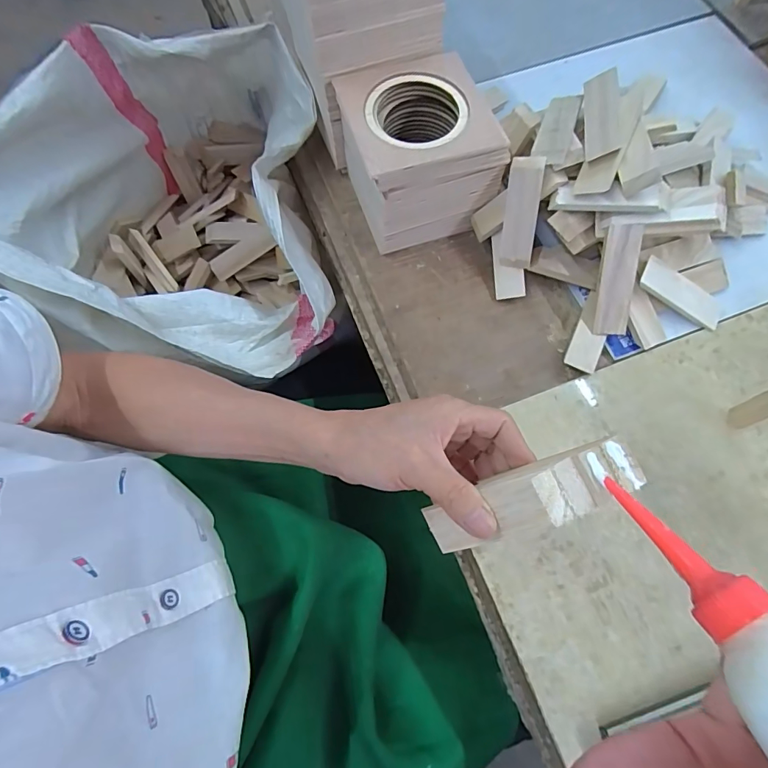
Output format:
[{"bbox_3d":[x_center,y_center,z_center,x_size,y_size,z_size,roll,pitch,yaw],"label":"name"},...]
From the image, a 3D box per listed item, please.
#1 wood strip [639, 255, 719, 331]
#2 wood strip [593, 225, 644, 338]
[{"bbox_3d":[0.287,-0.090,0.427,0.095,0.010,0.036,28,70,-12],"label":"wood strip"},{"bbox_3d":[0.218,-0.096,0.413,0.029,0.005,0.099,5,106,14],"label":"wood strip"}]

